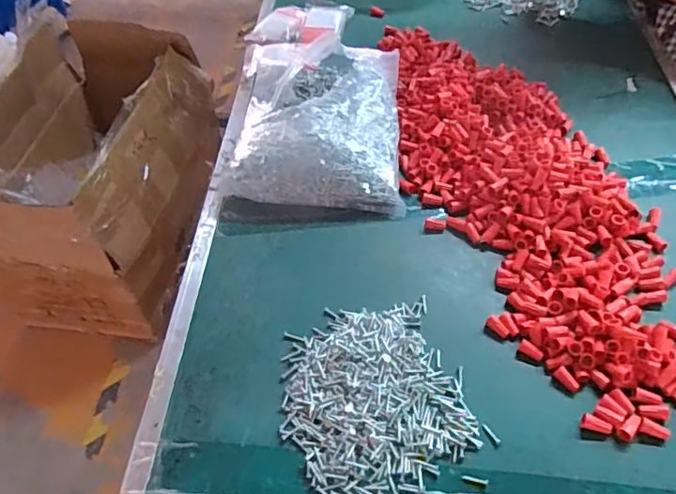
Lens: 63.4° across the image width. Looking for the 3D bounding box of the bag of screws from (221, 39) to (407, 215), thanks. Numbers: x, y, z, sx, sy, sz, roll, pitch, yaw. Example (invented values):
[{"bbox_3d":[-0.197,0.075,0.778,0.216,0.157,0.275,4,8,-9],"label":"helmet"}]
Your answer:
[{"bbox_3d":[-0.025,-0.186,0.679,0.205,0.082,0.300,3,52,5],"label":"bag of screws"}]

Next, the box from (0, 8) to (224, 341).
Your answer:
[{"bbox_3d":[-0.595,-0.220,1.367,0.450,0.444,0.694,5,52,7],"label":"box"}]

